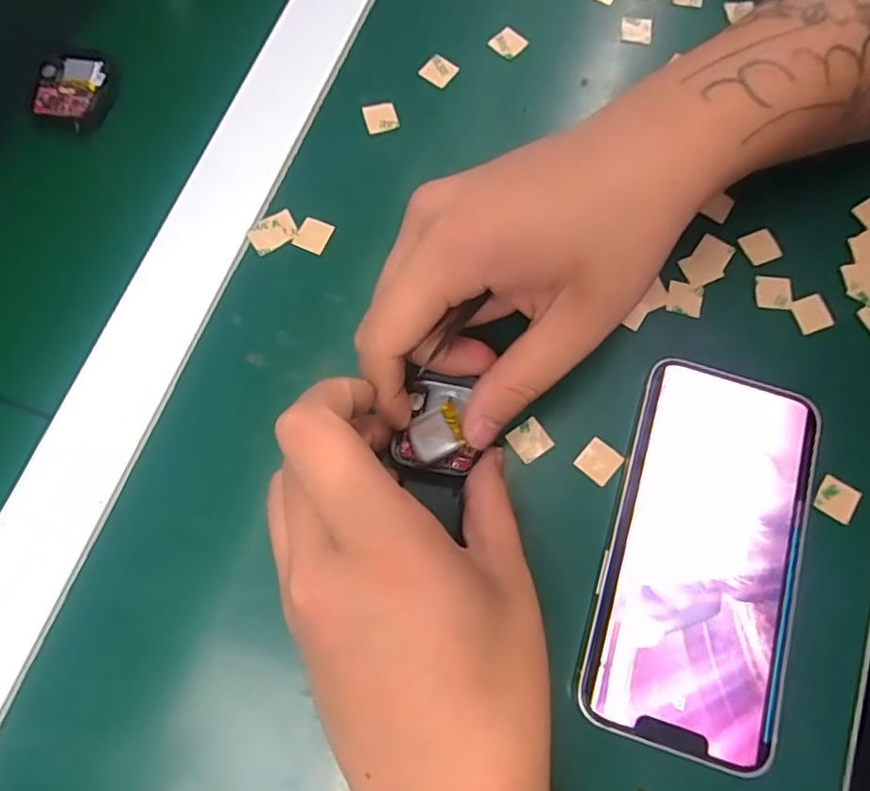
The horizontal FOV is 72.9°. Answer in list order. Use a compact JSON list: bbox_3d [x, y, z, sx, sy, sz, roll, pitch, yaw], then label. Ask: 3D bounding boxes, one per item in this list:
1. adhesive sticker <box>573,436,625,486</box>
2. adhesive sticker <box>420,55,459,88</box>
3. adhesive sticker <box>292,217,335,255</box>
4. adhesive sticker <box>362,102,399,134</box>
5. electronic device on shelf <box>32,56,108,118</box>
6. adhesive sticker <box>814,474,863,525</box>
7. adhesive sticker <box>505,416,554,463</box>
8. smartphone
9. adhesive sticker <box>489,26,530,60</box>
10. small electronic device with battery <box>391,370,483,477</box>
[{"bbox_3d":[0.068,0.027,0.243,0.015,0.004,0.016,40,78,10],"label":"adhesive sticker"},{"bbox_3d":[0.002,-0.164,0.297,0.015,0.004,0.015,36,86,3],"label":"adhesive sticker"},{"bbox_3d":[-0.056,-0.074,0.271,0.015,0.004,0.015,24,79,10],"label":"adhesive sticker"},{"bbox_3d":[-0.027,-0.137,0.288,0.016,0.004,0.016,-16,75,-4],"label":"adhesive sticker"},{"bbox_3d":[-0.181,-0.154,0.293,0.035,0.005,0.036,5,74,2],"label":"electronic device on shelf"},{"bbox_3d":[0.165,0.042,0.242,0.015,0.004,0.016,32,77,16],"label":"adhesive sticker"},{"bbox_3d":[0.040,0.019,0.245,0.016,0.004,0.015,-34,82,-11],"label":"adhesive sticker"},{"bbox_3d":[0.106,0.059,0.231,0.072,0.009,0.144,18,75,5],"label":"smartphone"},{"bbox_3d":[0.038,-0.181,0.302,0.015,0.004,0.015,41,86,3],"label":"adhesive sticker"},{"bbox_3d":[0.003,0.010,0.235,0.031,0.018,0.043,16,75,5],"label":"small electronic device with battery"}]

